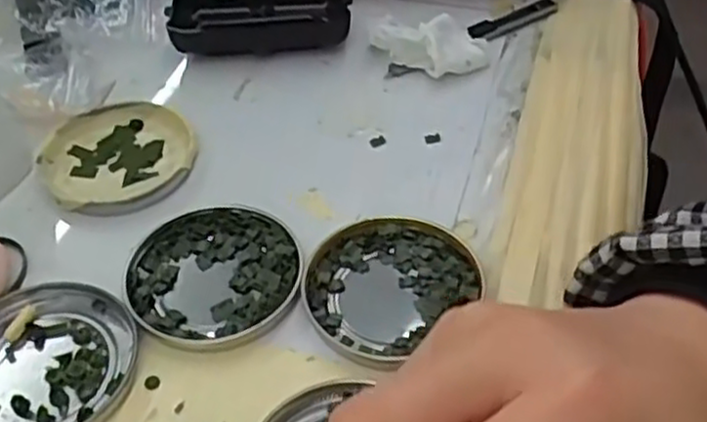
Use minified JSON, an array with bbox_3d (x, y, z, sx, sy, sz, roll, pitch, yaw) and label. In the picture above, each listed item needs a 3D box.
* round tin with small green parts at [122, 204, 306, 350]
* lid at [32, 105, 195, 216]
[{"bbox_3d":[-0.063,0.028,0.346,0.078,0.008,0.076,-1,46,1],"label":"round tin with small green parts"},{"bbox_3d":[-0.125,-0.030,0.401,0.076,0.012,0.075,-1,46,1],"label":"lid"}]

